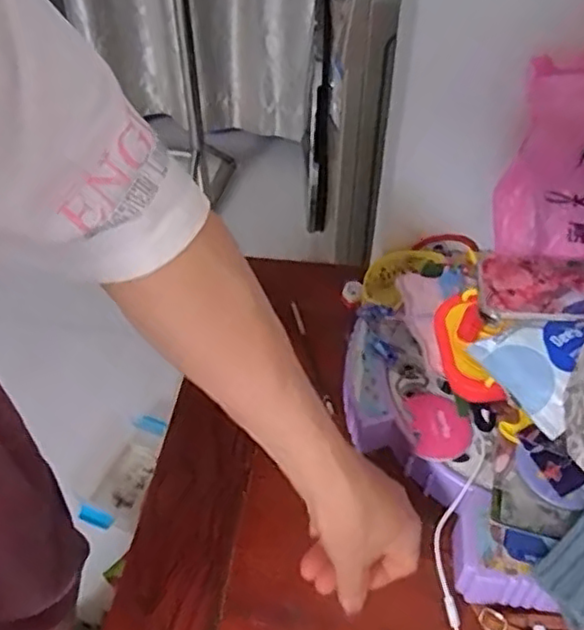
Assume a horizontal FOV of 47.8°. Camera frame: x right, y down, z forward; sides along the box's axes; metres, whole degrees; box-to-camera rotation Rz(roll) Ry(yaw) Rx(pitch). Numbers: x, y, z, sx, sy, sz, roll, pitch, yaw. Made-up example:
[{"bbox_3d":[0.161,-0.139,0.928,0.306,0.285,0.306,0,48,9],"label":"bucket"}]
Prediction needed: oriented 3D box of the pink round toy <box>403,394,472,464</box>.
[{"bbox_3d":[0.112,0.085,0.504,0.043,0.007,0.061,-3,49,-3],"label":"pink round toy"}]

